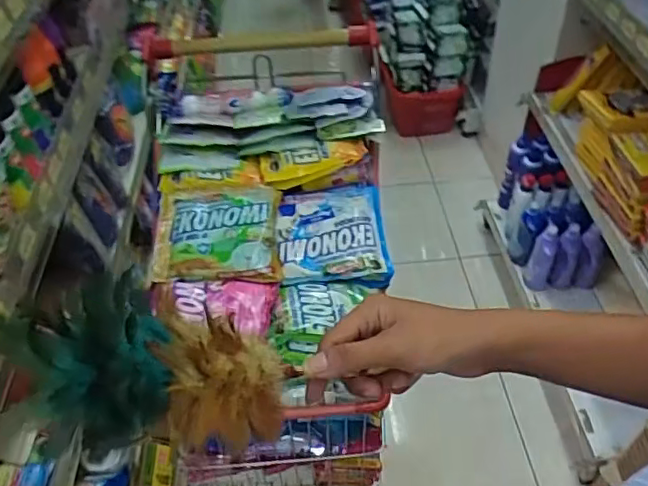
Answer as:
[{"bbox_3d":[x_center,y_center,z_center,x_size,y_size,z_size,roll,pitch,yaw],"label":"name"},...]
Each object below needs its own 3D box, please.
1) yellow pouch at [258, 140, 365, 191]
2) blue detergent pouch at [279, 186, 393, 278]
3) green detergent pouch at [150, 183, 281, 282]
[{"bbox_3d":[-0.018,-0.130,0.939,0.171,0.043,0.064,-3,45,1],"label":"yellow pouch"},{"bbox_3d":[0.010,-0.021,0.858,0.154,0.029,0.183,-6,45,-2],"label":"blue detergent pouch"},{"bbox_3d":[-0.155,-0.021,0.849,0.175,0.030,0.188,-4,45,0],"label":"green detergent pouch"}]

